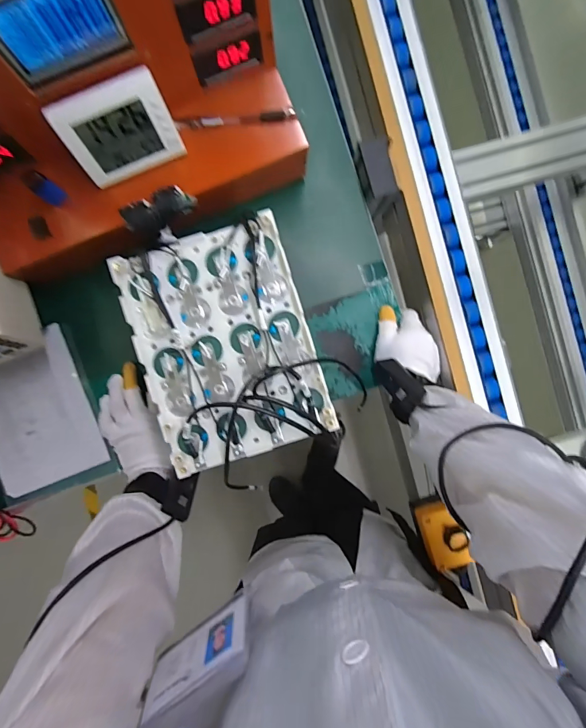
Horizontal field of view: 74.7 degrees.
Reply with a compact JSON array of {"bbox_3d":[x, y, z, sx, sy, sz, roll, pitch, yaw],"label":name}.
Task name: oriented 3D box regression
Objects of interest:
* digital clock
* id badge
[{"bbox_3d":[-0.185,-0.250,0.421,0.111,0.098,0.017,-24,64,-1],"label":"digital clock"},{"bbox_3d":[-0.072,0.224,0.291,0.091,0.068,0.009,-36,92,-1],"label":"id badge"}]

